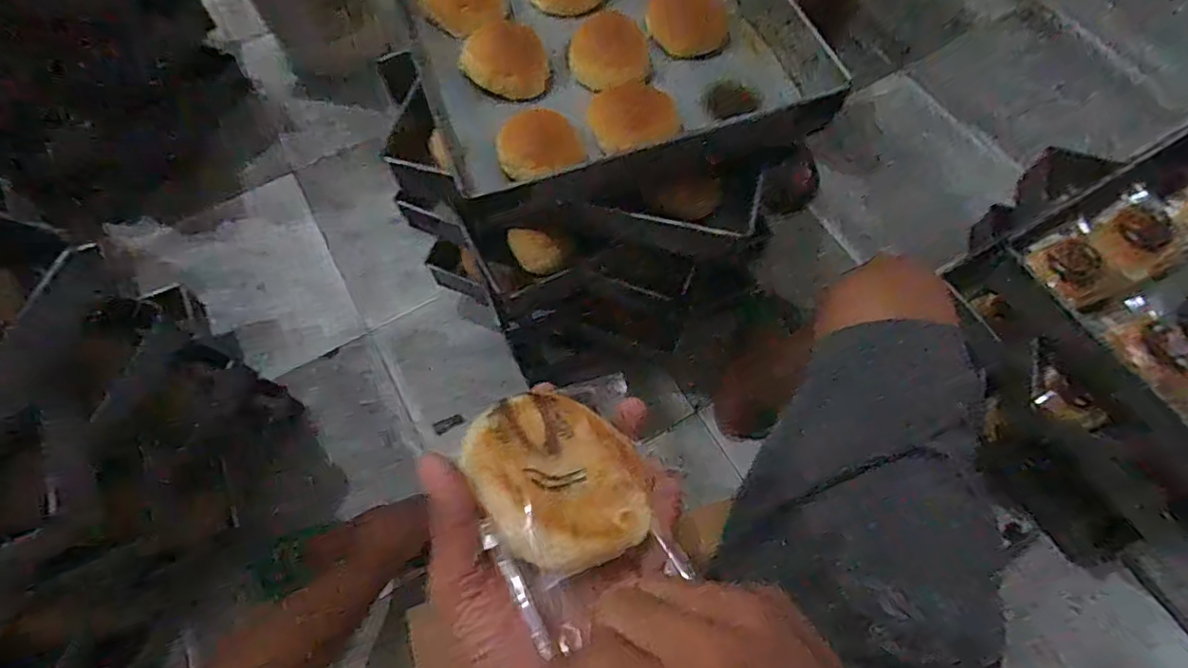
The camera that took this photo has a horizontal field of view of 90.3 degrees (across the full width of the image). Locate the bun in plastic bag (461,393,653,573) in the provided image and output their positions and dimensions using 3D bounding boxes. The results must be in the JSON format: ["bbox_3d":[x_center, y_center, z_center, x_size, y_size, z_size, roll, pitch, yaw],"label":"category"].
[{"bbox_3d":[-0.022,0.077,0.306,0.079,0.035,0.095,-15,58,-35],"label":"bun in plastic bag"}]

